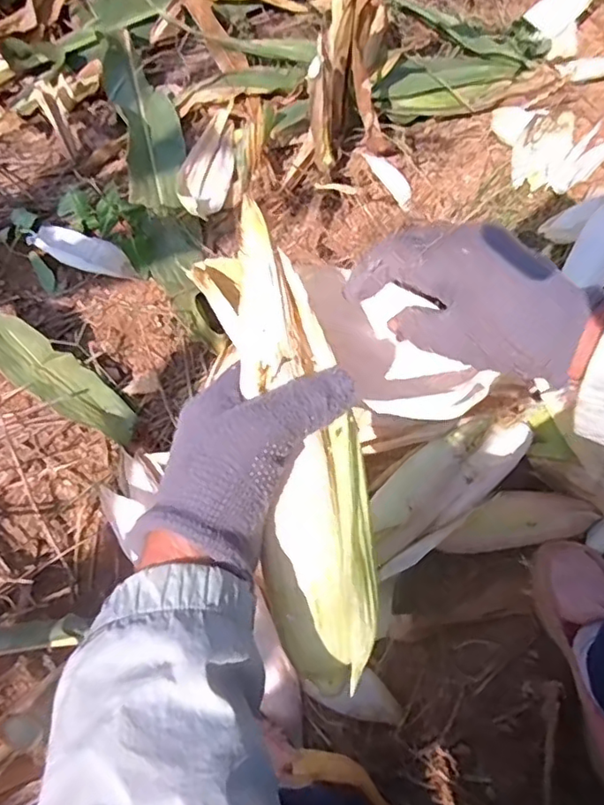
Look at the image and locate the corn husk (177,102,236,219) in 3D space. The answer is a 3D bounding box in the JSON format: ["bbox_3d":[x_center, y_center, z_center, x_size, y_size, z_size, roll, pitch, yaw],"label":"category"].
[{"bbox_3d":[-0.153,-0.380,0.930,0.078,0.046,0.199,3,66,5],"label":"corn husk"}]

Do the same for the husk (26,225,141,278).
[{"bbox_3d":[-0.321,-0.224,0.861,0.151,0.023,0.060,18,68,-11],"label":"husk"}]

